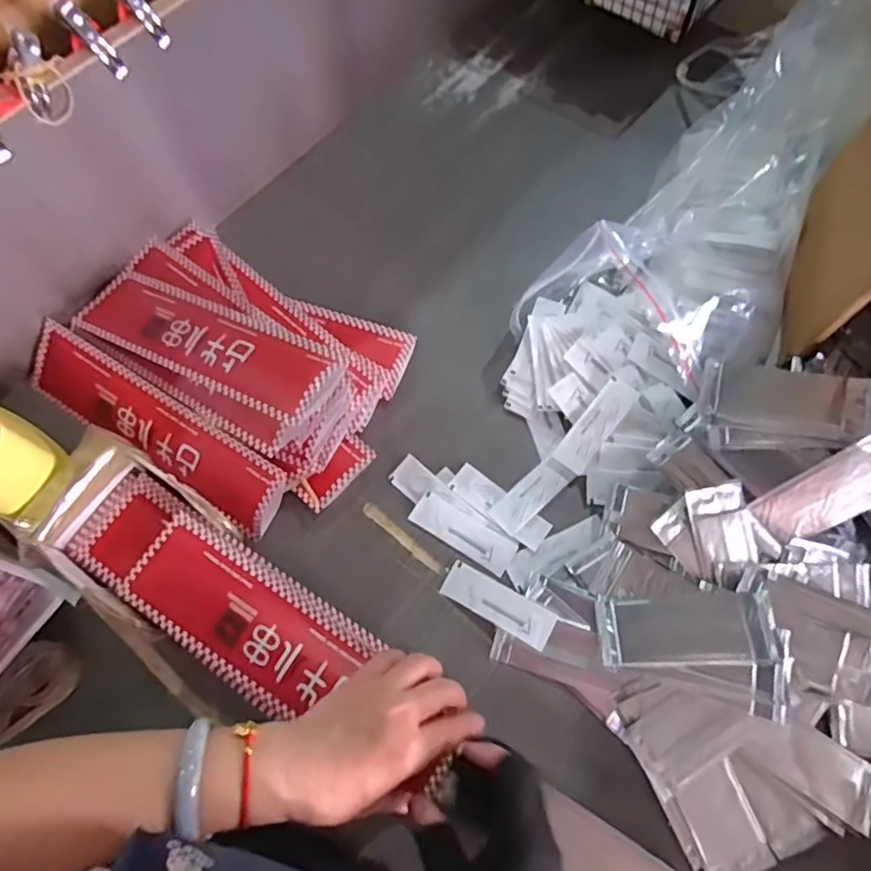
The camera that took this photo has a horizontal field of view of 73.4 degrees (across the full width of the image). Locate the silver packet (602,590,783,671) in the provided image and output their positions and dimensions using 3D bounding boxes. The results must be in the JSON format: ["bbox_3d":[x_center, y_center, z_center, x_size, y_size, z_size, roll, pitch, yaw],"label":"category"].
[{"bbox_3d":[0.189,0.146,0.440,0.124,0.011,0.051,-5,57,8],"label":"silver packet"}]

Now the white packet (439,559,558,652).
[{"bbox_3d":[0.050,0.136,0.472,0.093,0.004,0.031,26,81,20],"label":"white packet"}]

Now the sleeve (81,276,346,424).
[{"bbox_3d":[-0.205,-0.084,0.508,0.284,0.023,0.070,22,71,24],"label":"sleeve"}]

